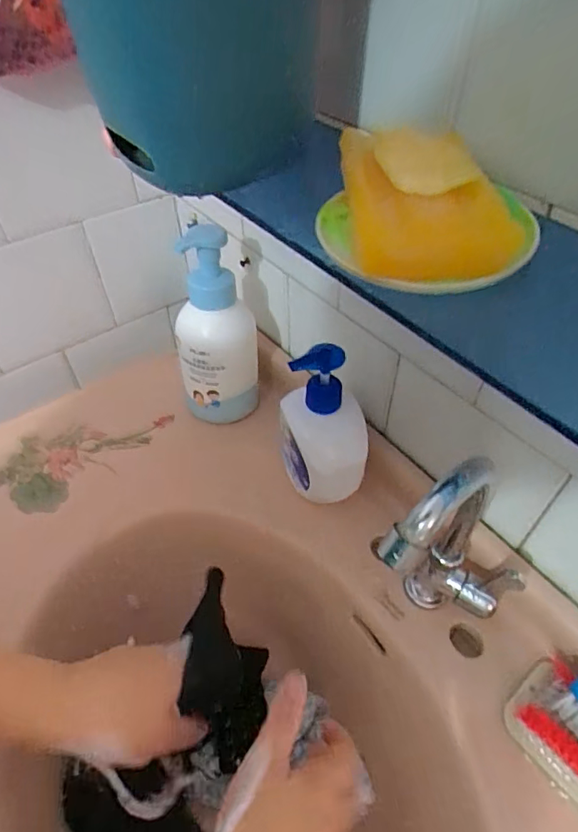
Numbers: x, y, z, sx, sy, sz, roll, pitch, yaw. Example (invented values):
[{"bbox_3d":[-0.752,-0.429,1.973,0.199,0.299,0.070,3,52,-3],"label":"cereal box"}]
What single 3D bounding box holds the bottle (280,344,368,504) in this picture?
[{"bbox_3d":[0.028,0.010,0.445,0.080,0.164,0.084,2,49,2],"label":"bottle"}]

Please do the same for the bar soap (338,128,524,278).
[{"bbox_3d":[0.059,-0.096,0.221,0.063,0.034,0.078,-8,49,-6],"label":"bar soap"}]

